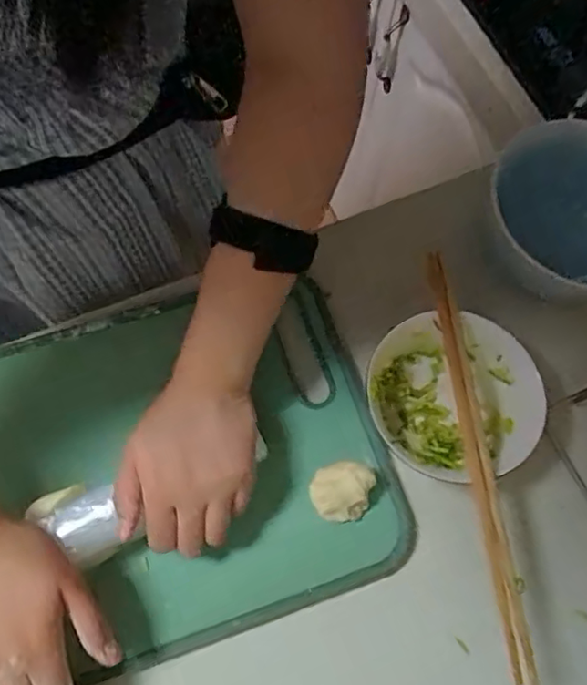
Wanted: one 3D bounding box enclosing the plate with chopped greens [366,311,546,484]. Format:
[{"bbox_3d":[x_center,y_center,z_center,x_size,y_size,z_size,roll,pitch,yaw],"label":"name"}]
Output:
[{"bbox_3d":[0.118,0.040,0.441,0.107,0.049,0.120,-21,72,-10],"label":"plate with chopped greens"}]

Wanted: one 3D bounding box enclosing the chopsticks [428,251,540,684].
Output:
[{"bbox_3d":[0.123,0.074,0.397,0.015,0.011,0.290,-6,70,-5],"label":"chopsticks"}]

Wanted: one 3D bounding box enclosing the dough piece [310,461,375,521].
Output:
[{"bbox_3d":[0.034,0.107,0.422,0.044,0.031,0.037,-5,70,-4],"label":"dough piece"}]

